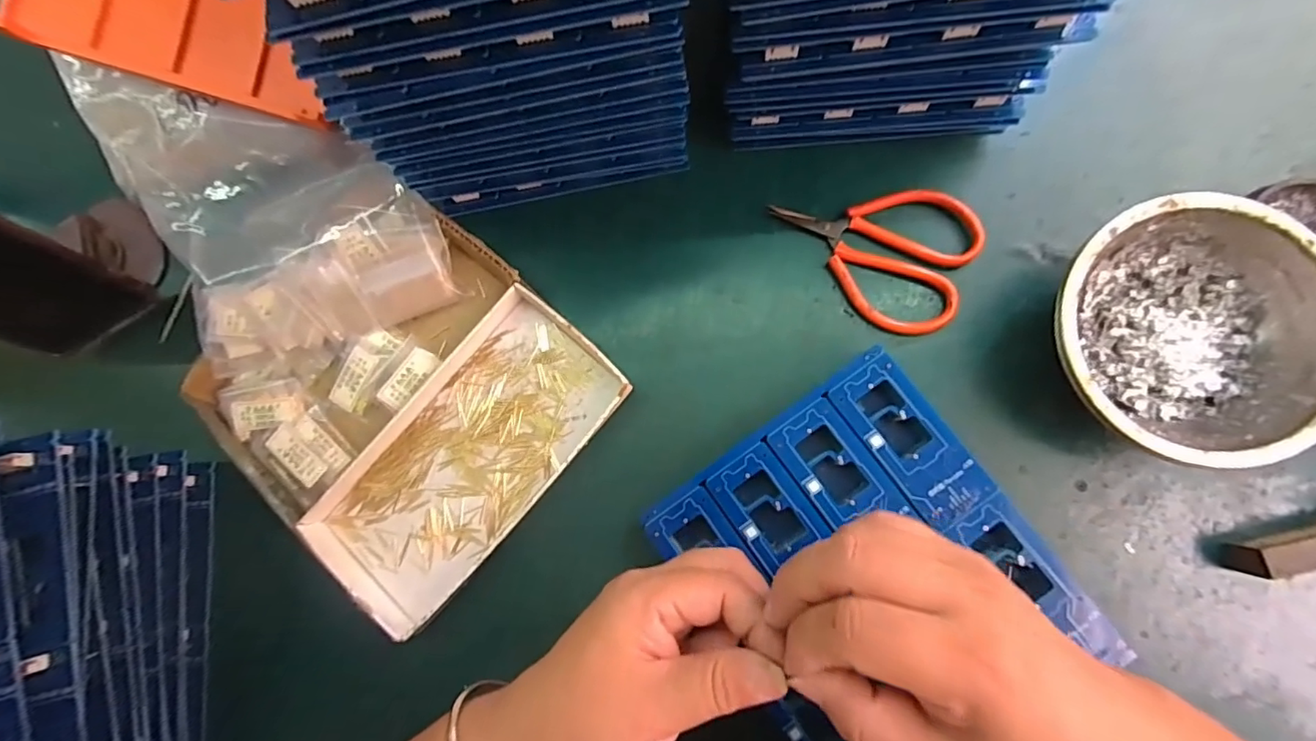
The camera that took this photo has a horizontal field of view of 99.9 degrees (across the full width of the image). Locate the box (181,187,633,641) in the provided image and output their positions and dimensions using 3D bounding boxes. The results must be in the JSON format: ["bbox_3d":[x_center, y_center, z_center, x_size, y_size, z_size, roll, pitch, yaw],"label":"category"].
[{"bbox_3d":[-0.156,0.011,0.330,0.215,0.034,0.196,42,88,10],"label":"box"}]

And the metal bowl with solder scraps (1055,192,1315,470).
[{"bbox_3d":[0.265,-0.018,0.285,0.126,0.045,0.127,-1,82,6],"label":"metal bowl with solder scraps"}]

